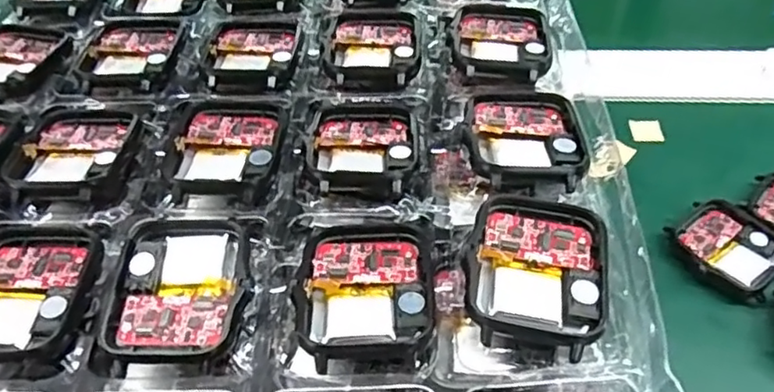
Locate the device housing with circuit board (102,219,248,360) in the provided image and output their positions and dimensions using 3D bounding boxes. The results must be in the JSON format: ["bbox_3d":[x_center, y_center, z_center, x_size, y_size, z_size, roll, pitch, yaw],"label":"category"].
[{"bbox_3d":[-0.059,0.024,0.179,0.037,0.006,0.044,2,52,6],"label":"device housing with circuit board"}]

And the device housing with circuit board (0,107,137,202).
[{"bbox_3d":[-0.109,-0.016,0.220,0.039,0.012,0.046,3,52,7],"label":"device housing with circuit board"}]

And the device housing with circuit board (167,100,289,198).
[{"bbox_3d":[-0.054,-0.017,0.214,0.036,0.006,0.046,1,52,6],"label":"device housing with circuit board"}]

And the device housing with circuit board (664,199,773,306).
[{"bbox_3d":[0.153,0.023,0.277,0.044,0.007,0.041,37,63,29],"label":"device housing with circuit board"}]

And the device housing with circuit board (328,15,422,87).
[{"bbox_3d":[-0.005,-0.059,0.248,0.036,0.004,0.045,1,52,6],"label":"device housing with circuit board"}]

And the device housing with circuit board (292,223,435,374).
[{"bbox_3d":[-0.006,0.026,0.175,0.038,0.005,0.046,-1,52,5],"label":"device housing with circuit board"}]

